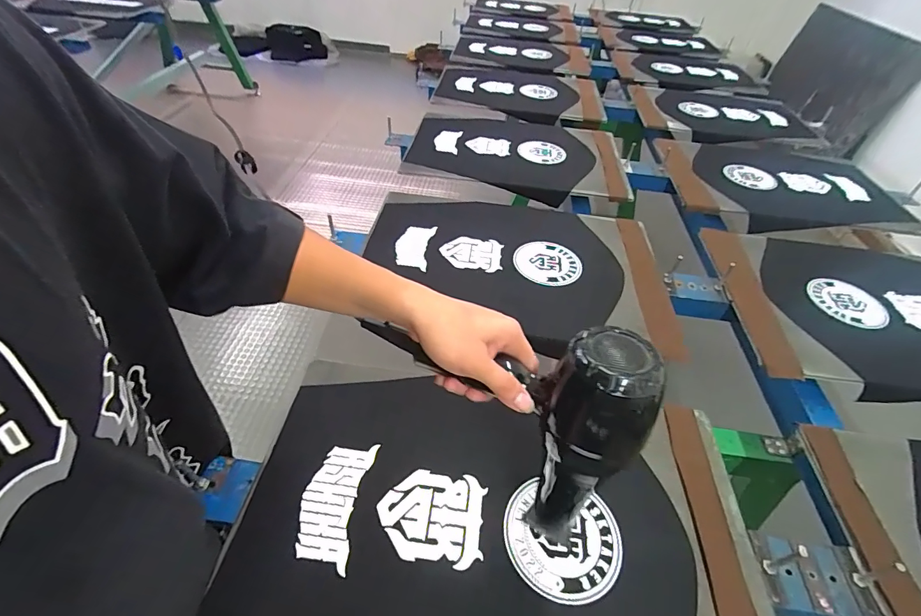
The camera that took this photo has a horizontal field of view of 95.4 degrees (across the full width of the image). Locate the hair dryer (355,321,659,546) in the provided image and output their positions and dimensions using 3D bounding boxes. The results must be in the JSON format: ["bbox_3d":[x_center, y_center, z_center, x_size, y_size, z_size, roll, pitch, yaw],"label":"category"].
[{"bbox_3d":[0.036,0.083,0.413,0.248,0.232,0.072,30,49,22],"label":"hair dryer"}]

